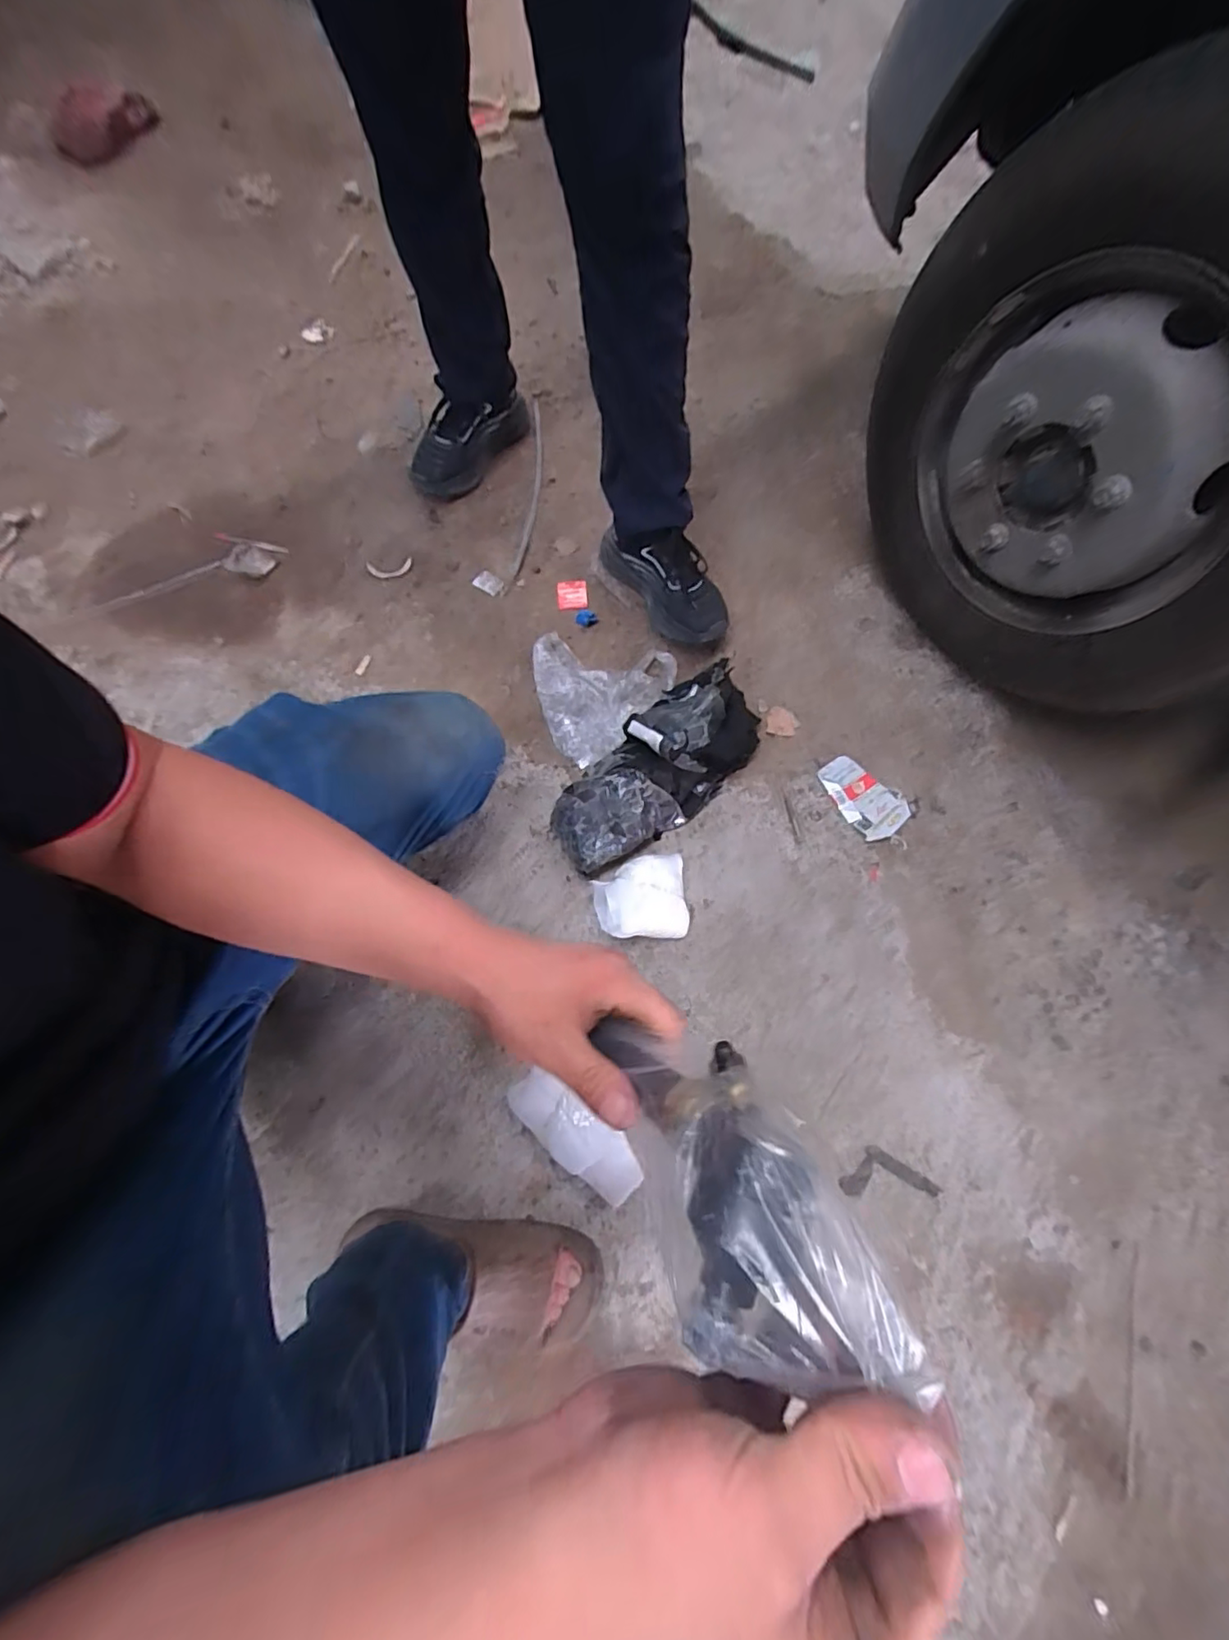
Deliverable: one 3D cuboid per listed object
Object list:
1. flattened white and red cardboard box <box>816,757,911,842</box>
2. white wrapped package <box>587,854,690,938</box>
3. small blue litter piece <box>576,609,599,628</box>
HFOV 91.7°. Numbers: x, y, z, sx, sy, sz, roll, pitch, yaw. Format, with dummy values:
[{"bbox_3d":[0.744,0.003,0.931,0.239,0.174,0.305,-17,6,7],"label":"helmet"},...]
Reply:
[{"bbox_3d":[0.358,-0.034,0.862,0.084,0.012,0.131,-38,78,-14],"label":"flattened white and red cardboard box"},{"bbox_3d":[0.034,0.101,0.762,0.117,0.073,0.104,-7,72,-4],"label":"white wrapped package"},{"bbox_3d":[-0.043,-0.320,0.948,0.036,0.016,0.026,-6,72,-5],"label":"small blue litter piece"}]

